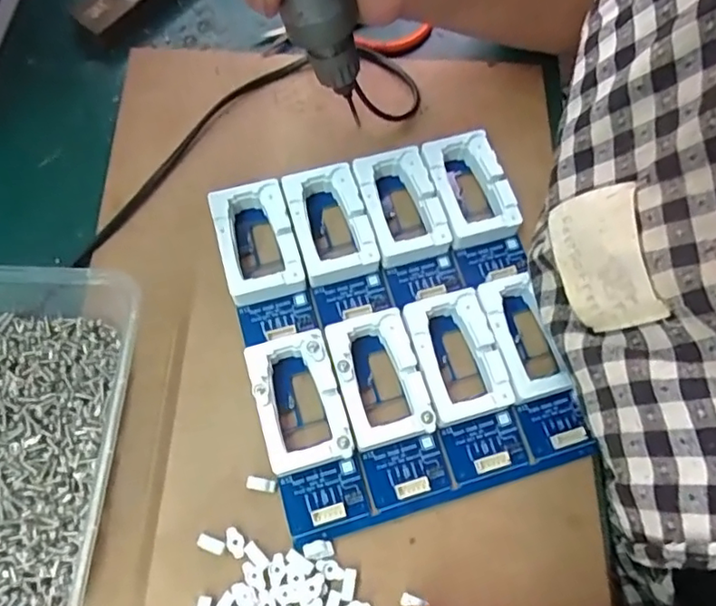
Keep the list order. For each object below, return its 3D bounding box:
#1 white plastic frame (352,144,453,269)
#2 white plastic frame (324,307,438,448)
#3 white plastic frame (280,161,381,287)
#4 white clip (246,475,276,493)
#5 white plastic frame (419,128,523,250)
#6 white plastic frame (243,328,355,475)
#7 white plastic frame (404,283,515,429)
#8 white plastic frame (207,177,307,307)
[{"bbox_3d":[0.024,-0.054,0.324,0.040,0.017,0.061,-14,71,-7],"label":"white plastic frame"},{"bbox_3d":[0.010,0.037,0.289,0.039,0.018,0.063,-14,71,-8],"label":"white plastic frame"},{"bbox_3d":[-0.015,-0.042,0.319,0.039,0.018,0.065,-15,71,-8],"label":"white plastic frame"},{"bbox_3d":[-0.046,0.086,0.276,0.014,0.004,0.006,10,69,1],"label":"white clip"},{"bbox_3d":[0.063,-0.064,0.329,0.040,0.019,0.061,-15,71,-8],"label":"white plastic frame"},{"bbox_3d":[-0.029,0.048,0.284,0.039,0.019,0.063,-15,71,-8],"label":"white plastic frame"},{"bbox_3d":[0.049,0.028,0.295,0.040,0.016,0.063,-14,71,-7],"label":"white plastic frame"},{"bbox_3d":[-0.054,-0.032,0.314,0.040,0.019,0.062,-14,71,-7],"label":"white plastic frame"}]

